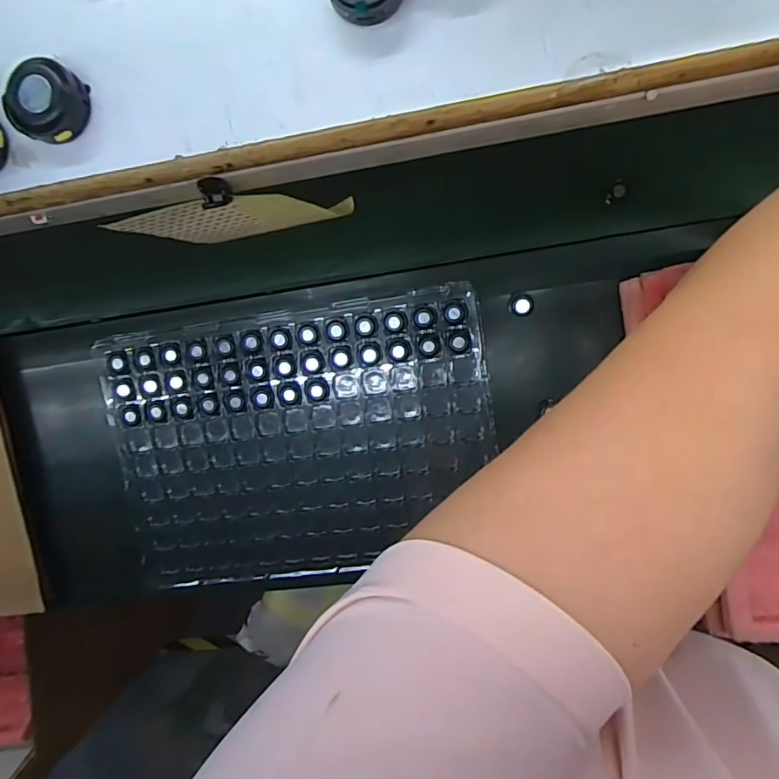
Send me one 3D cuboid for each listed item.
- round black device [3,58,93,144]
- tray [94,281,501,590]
[{"bbox_3d":[-0.138,-0.116,0.206,0.027,0.015,0.029,1,96,6],"label":"round black device"},{"bbox_3d":[-0.111,0.073,0.688,0.527,0.043,0.363,-9,93,9],"label":"tray"}]

